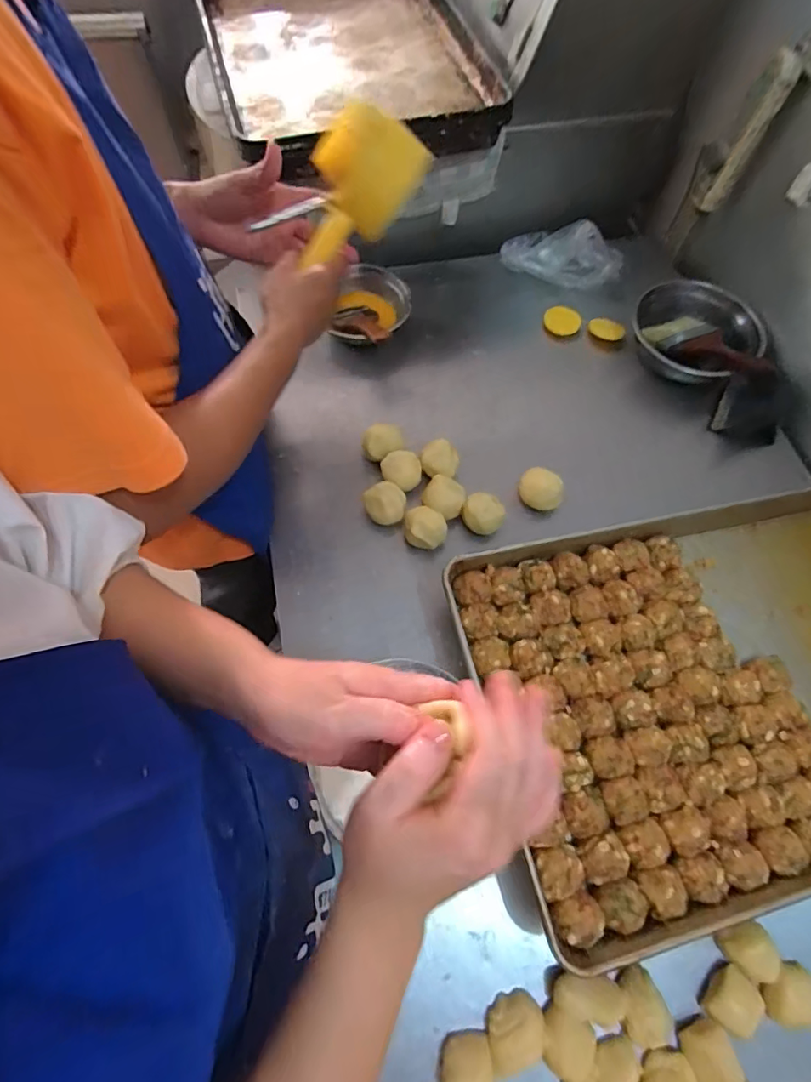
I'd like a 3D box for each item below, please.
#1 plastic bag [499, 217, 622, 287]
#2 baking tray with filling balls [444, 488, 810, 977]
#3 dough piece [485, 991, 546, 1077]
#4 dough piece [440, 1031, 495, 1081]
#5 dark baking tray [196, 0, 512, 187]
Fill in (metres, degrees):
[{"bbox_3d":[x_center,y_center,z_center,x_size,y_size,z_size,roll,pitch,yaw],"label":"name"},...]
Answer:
[{"bbox_3d":[0.273,-0.503,0.895,0.205,0.045,0.111,13,65,4],"label":"plastic bag"},{"bbox_3d":[0.379,0.154,0.591,0.598,0.065,0.392,-9,64,-14],"label":"baking tray with filling balls"},{"bbox_3d":[0.100,0.446,0.467,0.052,0.030,0.046,-5,65,-5],"label":"dough piece"},{"bbox_3d":[0.054,0.466,0.450,0.047,0.034,0.042,-6,65,-5],"label":"dough piece"},{"bbox_3d":[-0.112,-0.812,0.846,0.408,0.074,0.619,-12,66,-8],"label":"dark baking tray"}]

